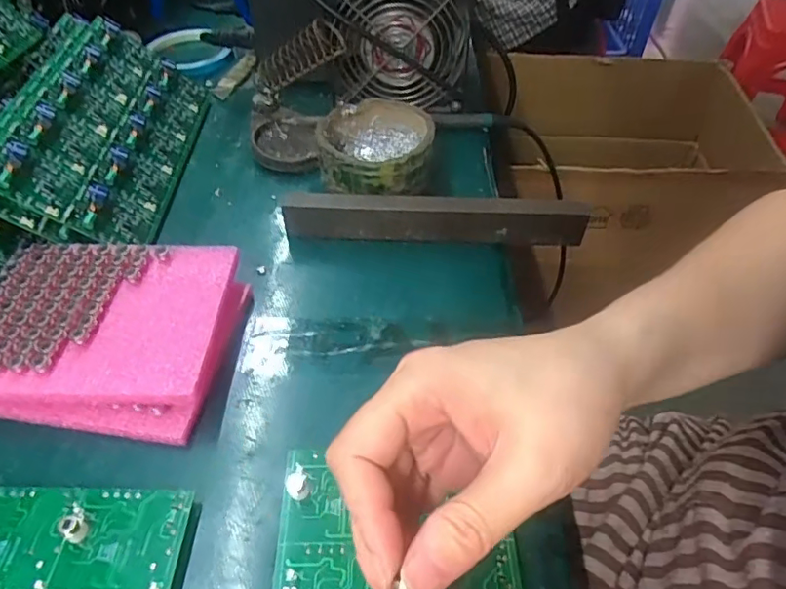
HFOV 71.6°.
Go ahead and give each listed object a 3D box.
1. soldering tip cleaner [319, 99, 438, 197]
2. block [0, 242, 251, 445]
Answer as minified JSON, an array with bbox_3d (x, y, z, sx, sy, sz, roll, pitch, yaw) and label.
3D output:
[{"bbox_3d":[-0.013,-0.110,0.422,0.085,0.042,0.087,0,48,-2],"label":"soldering tip cleaner"},{"bbox_3d":[-0.165,0.020,0.323,0.138,0.037,0.117,5,48,3],"label":"block"}]

